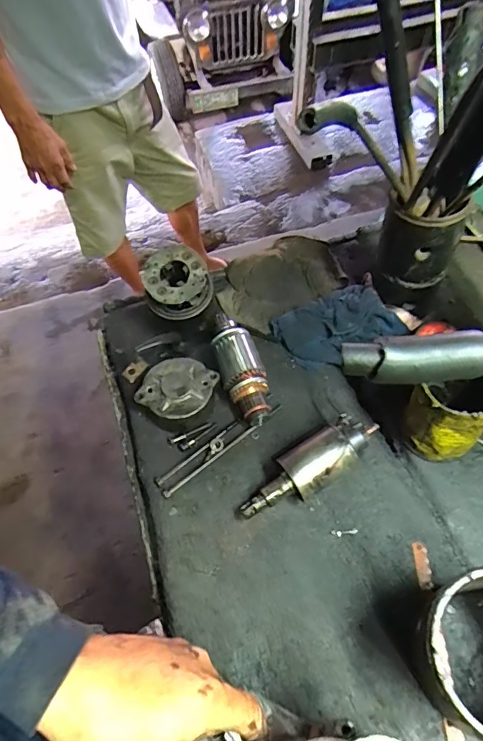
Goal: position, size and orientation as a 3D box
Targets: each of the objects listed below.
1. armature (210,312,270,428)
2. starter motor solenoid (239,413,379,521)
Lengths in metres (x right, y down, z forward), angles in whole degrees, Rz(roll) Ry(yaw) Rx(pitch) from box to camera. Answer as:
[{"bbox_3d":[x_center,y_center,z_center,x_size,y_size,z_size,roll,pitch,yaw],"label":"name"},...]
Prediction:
[{"bbox_3d":[-0.003,-0.005,0.545,0.047,0.051,0.146,-17,59,-7],"label":"armature"},{"bbox_3d":[0.068,0.104,0.478,0.159,0.047,0.050,-36,62,-3],"label":"starter motor solenoid"}]

